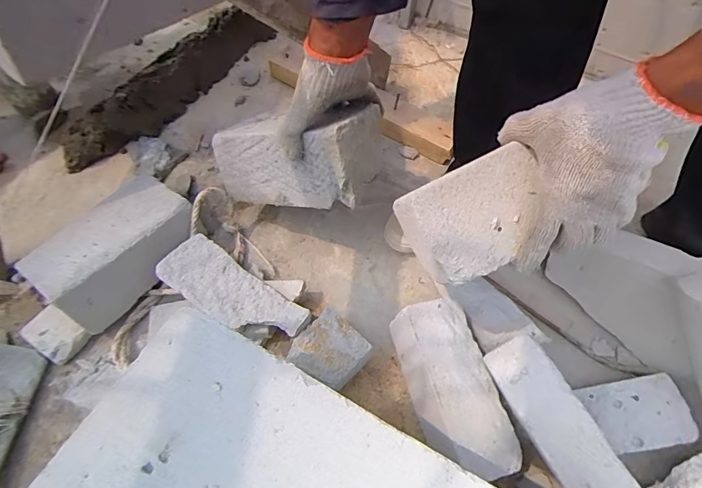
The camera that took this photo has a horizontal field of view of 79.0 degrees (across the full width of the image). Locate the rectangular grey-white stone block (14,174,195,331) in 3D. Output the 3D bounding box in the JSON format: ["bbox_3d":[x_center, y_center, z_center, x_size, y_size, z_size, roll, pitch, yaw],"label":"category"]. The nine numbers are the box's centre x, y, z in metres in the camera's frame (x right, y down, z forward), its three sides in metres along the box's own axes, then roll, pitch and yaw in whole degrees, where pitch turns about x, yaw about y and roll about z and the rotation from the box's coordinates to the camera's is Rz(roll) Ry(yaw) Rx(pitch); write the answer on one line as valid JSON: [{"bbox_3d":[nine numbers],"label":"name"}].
[{"bbox_3d":[-0.318,0.009,0.591,0.117,0.110,0.200,36,65,18],"label":"rectangular grey-white stone block"}]

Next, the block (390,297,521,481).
[{"bbox_3d":[0.119,0.174,0.511,0.082,0.082,0.195,-13,61,-9],"label":"block"}]

